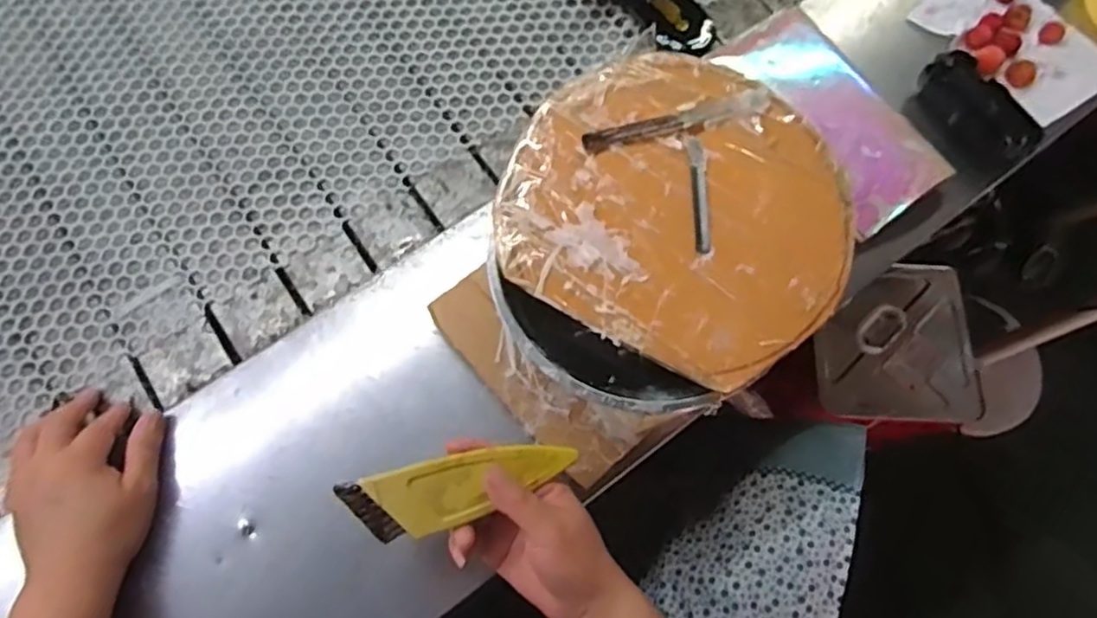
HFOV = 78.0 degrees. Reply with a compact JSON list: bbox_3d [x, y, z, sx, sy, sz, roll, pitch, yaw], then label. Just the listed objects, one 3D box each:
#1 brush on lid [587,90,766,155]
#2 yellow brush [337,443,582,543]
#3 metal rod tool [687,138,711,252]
[{"bbox_3d":[0.095,-0.139,0.502,0.141,0.007,0.018,-16,73,-5],"label":"brush on lid"},{"bbox_3d":[-0.055,0.115,0.439,0.146,0.013,0.045,-13,95,-12],"label":"yellow brush"},{"bbox_3d":[0.110,-0.083,0.490,0.013,0.004,0.088,-1,72,-1],"label":"metal rod tool"}]

